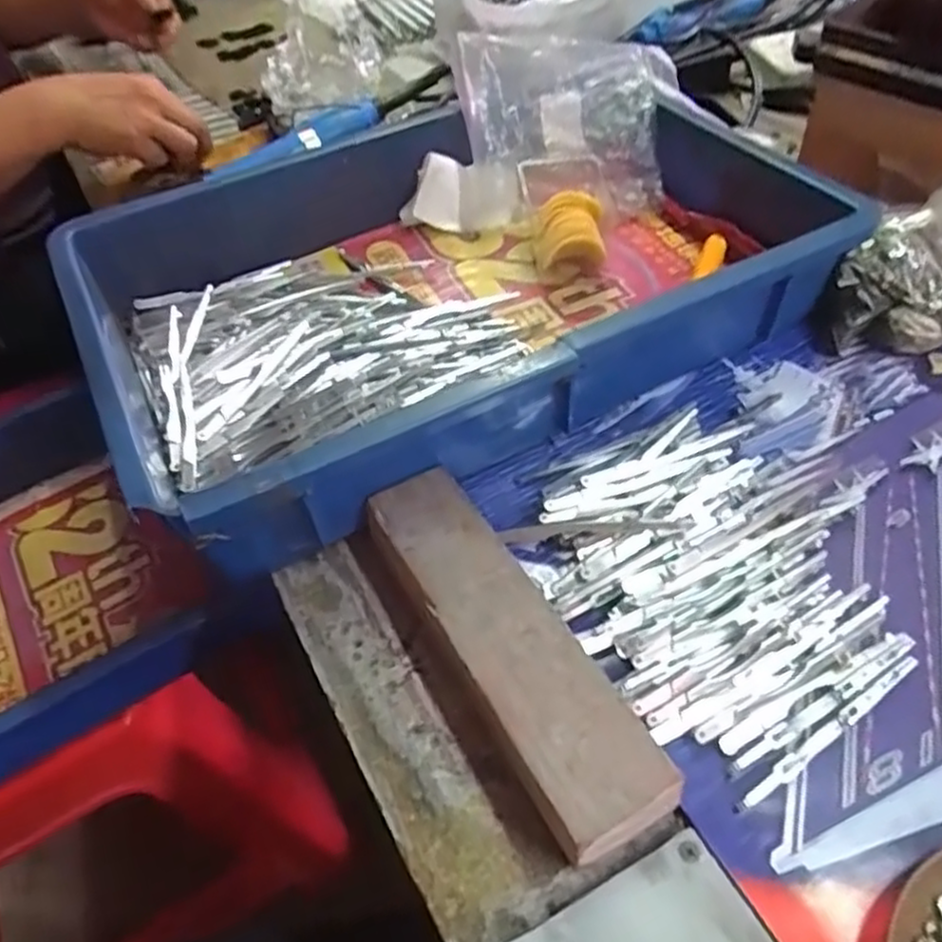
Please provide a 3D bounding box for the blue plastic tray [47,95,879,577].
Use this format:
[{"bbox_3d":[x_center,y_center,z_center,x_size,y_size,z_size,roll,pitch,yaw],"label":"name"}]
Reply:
[{"bbox_3d":[0.003,-0.129,0.460,0.452,0.077,0.276,-25,53,-16],"label":"blue plastic tray"}]

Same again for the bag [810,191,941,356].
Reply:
[{"bbox_3d":[0.267,-0.126,0.425,0.082,0.094,0.101,29,58,25],"label":"bag"}]

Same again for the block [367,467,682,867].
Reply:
[{"bbox_3d":[0.011,0.075,0.319,0.049,0.033,0.182,-26,53,-17],"label":"block"}]

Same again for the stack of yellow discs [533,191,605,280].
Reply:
[{"bbox_3d":[0.067,-0.162,0.498,0.047,0.043,0.055,0,50,5],"label":"stack of yellow discs"}]

